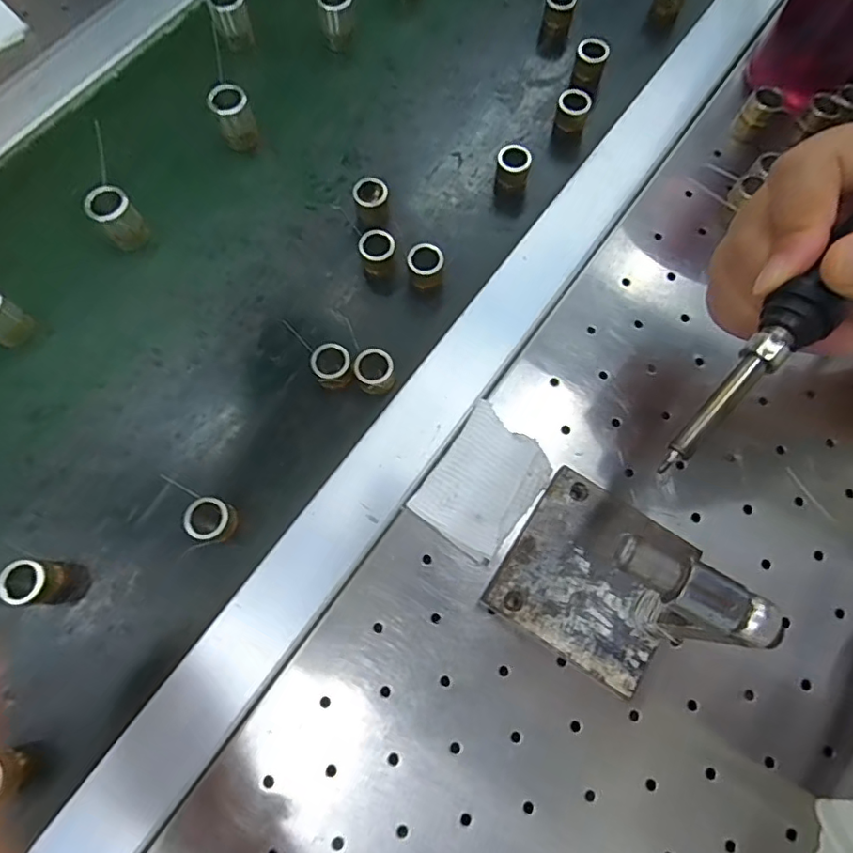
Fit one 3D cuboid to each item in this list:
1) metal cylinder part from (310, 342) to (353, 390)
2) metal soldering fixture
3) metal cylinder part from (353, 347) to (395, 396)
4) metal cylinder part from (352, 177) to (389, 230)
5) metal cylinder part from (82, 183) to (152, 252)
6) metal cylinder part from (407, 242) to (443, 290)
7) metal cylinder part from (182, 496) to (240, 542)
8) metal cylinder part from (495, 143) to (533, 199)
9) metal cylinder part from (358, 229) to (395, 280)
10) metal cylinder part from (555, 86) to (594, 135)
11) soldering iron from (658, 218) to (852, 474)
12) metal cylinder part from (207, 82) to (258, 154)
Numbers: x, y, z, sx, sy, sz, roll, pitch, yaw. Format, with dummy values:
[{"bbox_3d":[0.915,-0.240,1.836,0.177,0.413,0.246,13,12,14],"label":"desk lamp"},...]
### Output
[{"bbox_3d":[-0.051,-0.031,0.292,0.020,0.020,0.021,0,71,-1],"label":"metal cylinder part"},{"bbox_3d":[0.079,0.058,0.223,0.074,0.098,0.076,30,74,8],"label":"metal soldering fixture"},{"bbox_3d":[-0.028,-0.028,0.291,0.019,0.018,0.021,-29,73,-10],"label":"metal cylinder part"},{"bbox_3d":[-0.033,-0.135,0.325,0.020,0.021,0.018,-10,71,-4],"label":"metal cylinder part"},{"bbox_3d":[-0.180,-0.122,0.316,0.024,0.033,0.021,-37,75,-12],"label":"metal cylinder part"},{"bbox_3d":[-0.001,-0.092,0.312,0.019,0.020,0.019,0,71,-1],"label":"metal cylinder part"},{"bbox_3d":[-0.107,0.047,0.269,0.020,0.021,0.020,0,71,-1],"label":"metal cylinder part"},{"bbox_3d":[0.054,-0.159,0.336,0.020,0.024,0.022,14,71,4],"label":"metal cylinder part"},{"bbox_3d":[-0.028,-0.099,0.315,0.019,0.022,0.021,-3,71,-2],"label":"metal cylinder part"},{"bbox_3d":[0.096,-0.205,0.354,0.020,0.024,0.021,11,71,3],"label":"metal cylinder part"},{"bbox_3d":[0.152,-0.065,0.187,0.018,0.025,0.204,43,84,13],"label":"soldering iron"},{"bbox_3d":[-0.121,-0.193,0.342,0.022,0.038,0.019,-17,72,-7],"label":"metal cylinder part"}]

